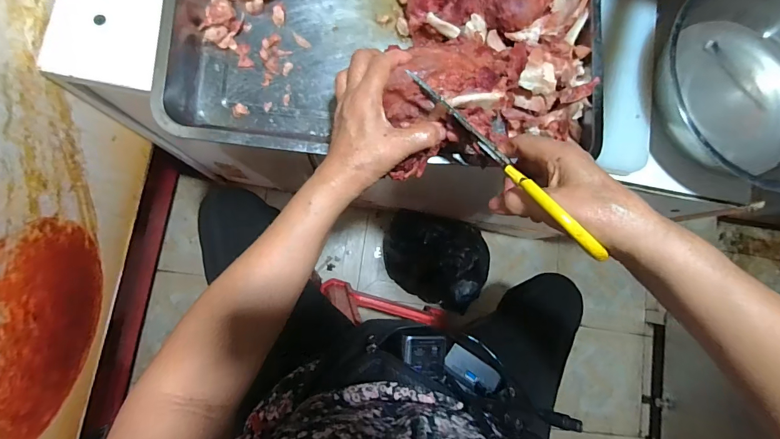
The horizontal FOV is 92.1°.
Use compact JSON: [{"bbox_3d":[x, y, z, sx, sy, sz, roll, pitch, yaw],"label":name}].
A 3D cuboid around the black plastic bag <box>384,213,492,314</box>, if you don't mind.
[{"bbox_3d":[0.135,0.111,1.039,0.310,0.102,0.232,19,83,-3],"label":"black plastic bag"}]

